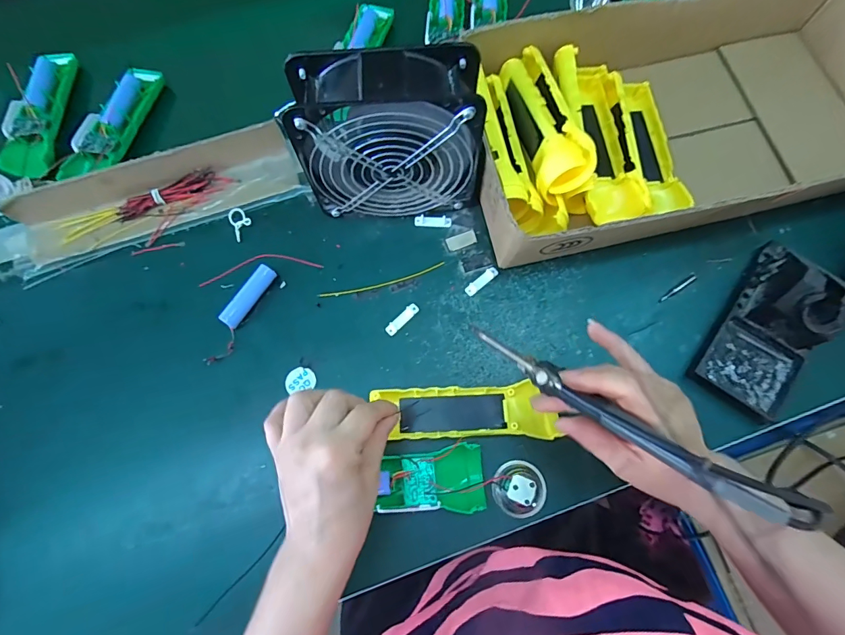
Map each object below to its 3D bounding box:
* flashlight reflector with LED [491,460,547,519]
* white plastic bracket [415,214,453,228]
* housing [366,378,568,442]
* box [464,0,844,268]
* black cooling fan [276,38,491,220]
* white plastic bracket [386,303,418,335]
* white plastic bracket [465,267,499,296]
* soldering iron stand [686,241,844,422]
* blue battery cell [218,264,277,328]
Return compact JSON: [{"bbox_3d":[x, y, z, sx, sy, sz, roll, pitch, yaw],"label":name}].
[{"bbox_3d":[0.082,0.142,0.348,0.045,0.021,0.044,0,74,1],"label":"flashlight reflector with LED"},{"bbox_3d":[0.011,-0.098,0.432,0.037,0.006,0.012,5,74,3],"label":"white plastic bracket"},{"bbox_3d":[0.036,0.082,0.371,0.150,0.020,0.047,1,74,4],"label":"housing"},{"bbox_3d":[0.258,-0.196,0.413,0.421,0.087,0.226,-12,74,-2],"label":"box"},{"bbox_3d":[-0.026,-0.151,0.373,0.150,0.147,0.063,-5,74,0],"label":"black cooling fan"},{"bbox_3d":[-0.019,0.001,0.403,0.038,0.004,0.011,-43,77,-10],"label":"white plastic bracket"},{"bbox_3d":[0.058,-0.035,0.412,0.038,0.006,0.011,-39,77,-9],"label":"white plastic bracket"},{"bbox_3d":[0.314,0.002,0.360,0.077,0.070,0.158,35,77,11],"label":"soldering iron stand"},{"bbox_3d":[-0.165,-0.020,0.406,0.016,0.018,0.066,31,77,10],"label":"blue battery cell"}]

